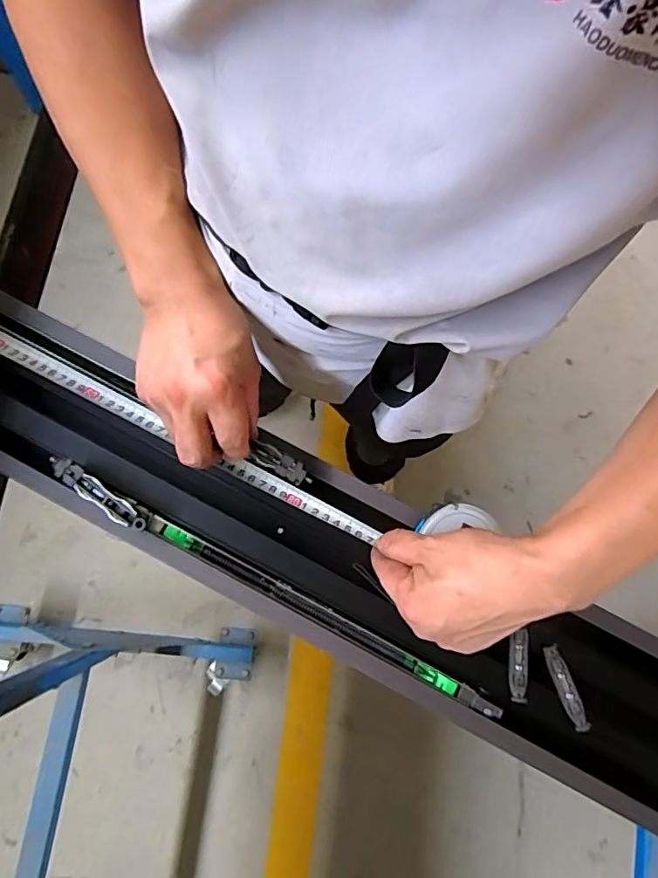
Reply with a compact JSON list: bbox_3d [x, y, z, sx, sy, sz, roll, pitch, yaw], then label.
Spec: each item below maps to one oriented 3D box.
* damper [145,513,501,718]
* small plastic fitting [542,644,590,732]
[{"bbox_3d":[-0.011,0.146,0.424,0.322,0.021,0.016,27,76,4],"label":"damper"},{"bbox_3d":[0.192,0.200,0.408,0.012,0.016,0.065,-16,77,-7],"label":"small plastic fitting"}]

